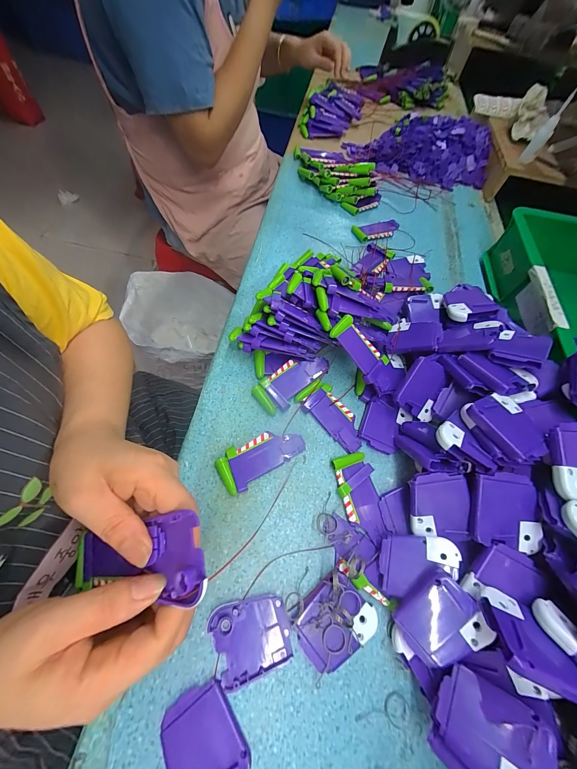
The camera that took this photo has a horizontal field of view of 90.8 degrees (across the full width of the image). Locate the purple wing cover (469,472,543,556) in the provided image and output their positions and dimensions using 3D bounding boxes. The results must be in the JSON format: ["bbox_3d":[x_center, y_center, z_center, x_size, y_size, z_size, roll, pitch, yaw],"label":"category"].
[{"bbox_3d":[0.183,0.106,0.239,0.051,0.005,0.059,9,83,8],"label":"purple wing cover"}]

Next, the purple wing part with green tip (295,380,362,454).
[{"bbox_3d":[0.051,0.035,0.323,0.040,0.011,0.086,-36,72,-22],"label":"purple wing part with green tip"}]

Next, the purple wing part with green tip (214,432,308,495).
[{"bbox_3d":[-0.028,0.074,0.296,0.090,0.012,0.040,-26,68,-18],"label":"purple wing part with green tip"}]

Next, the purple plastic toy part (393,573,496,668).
[{"bbox_3d":[0.118,0.183,0.220,0.057,0.008,0.051,-42,69,5],"label":"purple plastic toy part"}]

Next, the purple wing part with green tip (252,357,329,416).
[{"bbox_3d":[0.004,-0.005,0.337,0.093,0.015,0.040,-39,72,-22],"label":"purple wing part with green tip"}]

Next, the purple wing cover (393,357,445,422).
[{"bbox_3d":[0.144,0.004,0.307,0.048,0.006,0.060,26,90,-8],"label":"purple wing cover"}]

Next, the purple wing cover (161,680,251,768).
[{"bbox_3d":[-0.062,0.256,0.201,0.051,0.007,0.060,-30,69,-20],"label":"purple wing cover"}]

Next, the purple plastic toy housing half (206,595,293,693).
[{"bbox_3d":[-0.030,0.204,0.232,0.061,0.007,0.052,-17,66,-14],"label":"purple plastic toy housing half"}]

